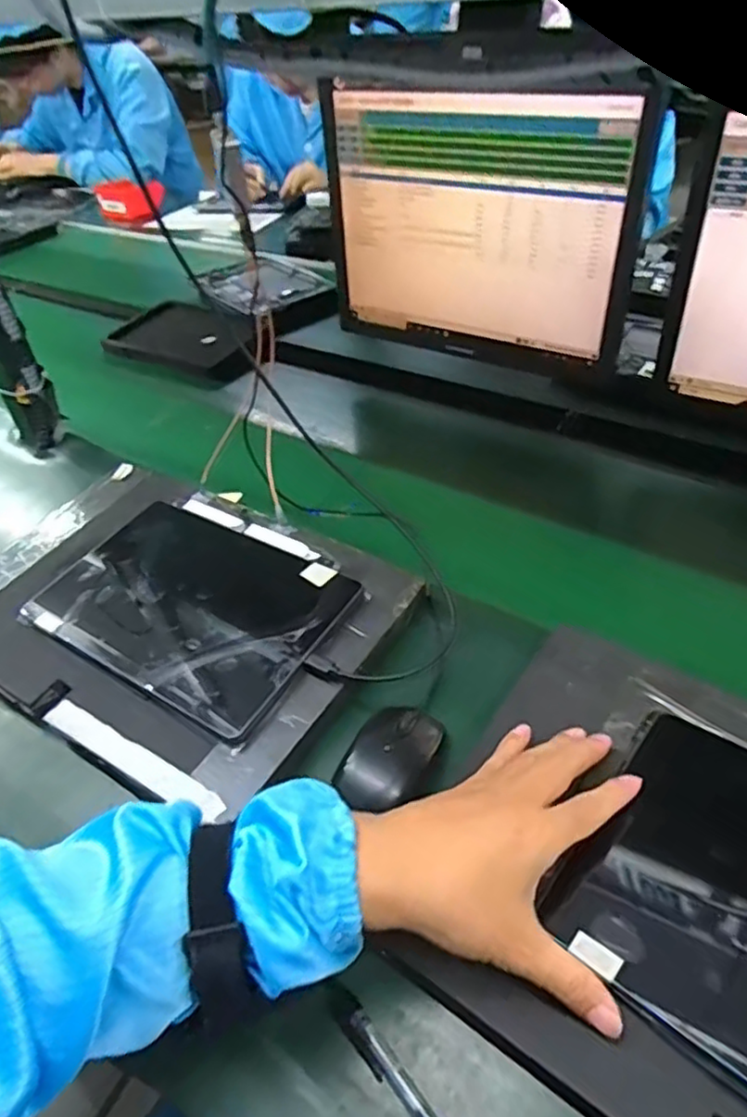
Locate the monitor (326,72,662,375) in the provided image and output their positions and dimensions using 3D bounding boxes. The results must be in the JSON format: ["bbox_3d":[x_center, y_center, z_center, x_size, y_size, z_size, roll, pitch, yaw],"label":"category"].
[{"bbox_3d":[0.108,-0.360,0.741,0.359,0.272,0.054,23,50,28],"label":"monitor"}]

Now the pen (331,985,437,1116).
[{"bbox_3d":[0.021,0.281,0.337,0.015,0.010,0.137,-32,49,-25],"label":"pen"}]

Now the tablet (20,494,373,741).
[{"bbox_3d":[-0.159,0.037,0.568,0.256,0.015,0.167,21,55,27],"label":"tablet"}]

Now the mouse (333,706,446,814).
[{"bbox_3d":[0.015,0.138,0.466,0.054,0.028,0.083,19,48,25],"label":"mouse"}]

